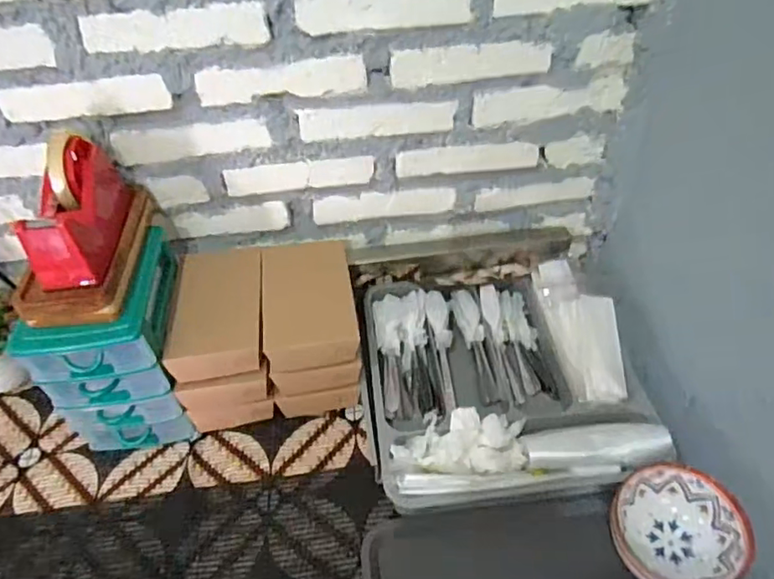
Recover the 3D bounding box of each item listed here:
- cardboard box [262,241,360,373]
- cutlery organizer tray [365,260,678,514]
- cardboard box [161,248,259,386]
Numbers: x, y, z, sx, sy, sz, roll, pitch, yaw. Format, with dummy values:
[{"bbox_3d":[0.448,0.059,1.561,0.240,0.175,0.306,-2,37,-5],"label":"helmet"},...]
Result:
[{"bbox_3d":[-0.097,0.015,0.707,0.109,0.047,0.168,-7,48,-6],"label":"cardboard box"},{"bbox_3d":[0.139,0.105,0.712,0.324,0.081,0.328,-3,47,-3],"label":"cutlery organizer tray"},{"bbox_3d":[-0.209,0.022,0.697,0.105,0.048,0.172,-5,48,-5],"label":"cardboard box"}]

